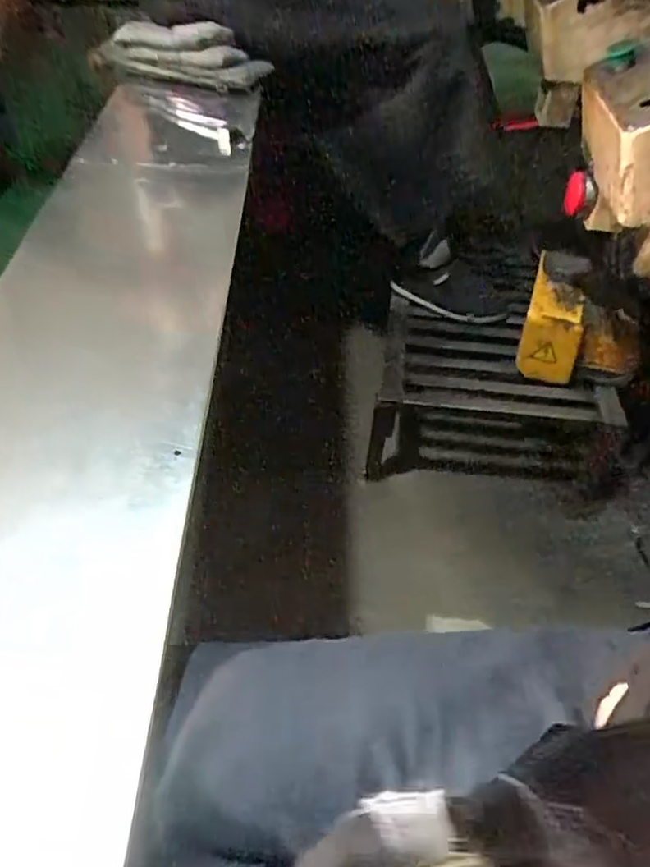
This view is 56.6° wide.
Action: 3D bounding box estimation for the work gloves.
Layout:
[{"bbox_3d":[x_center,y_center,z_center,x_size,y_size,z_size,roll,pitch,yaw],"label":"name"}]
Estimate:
[{"bbox_3d":[-0.229,-0.583,0.916,0.282,0.079,0.073,19,51,14],"label":"work gloves"}]

